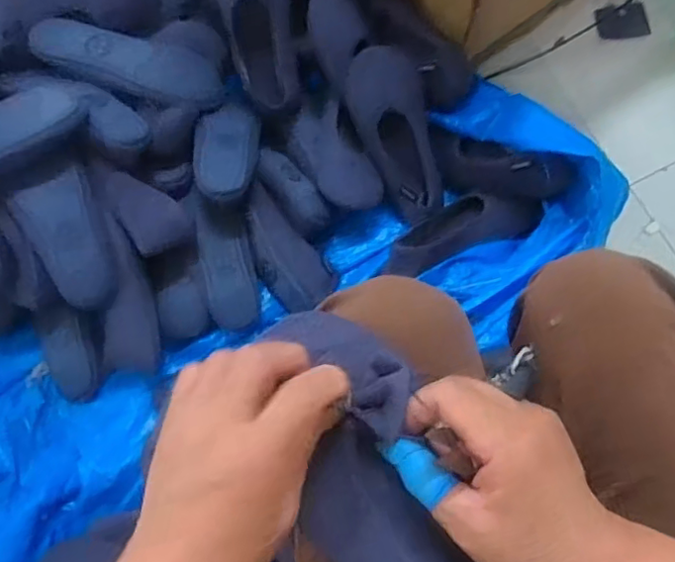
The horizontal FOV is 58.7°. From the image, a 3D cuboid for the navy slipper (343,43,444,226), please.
[{"bbox_3d":[0.088,-0.205,0.839,0.099,0.056,0.239,-24,108,-5],"label":"navy slipper"}]

